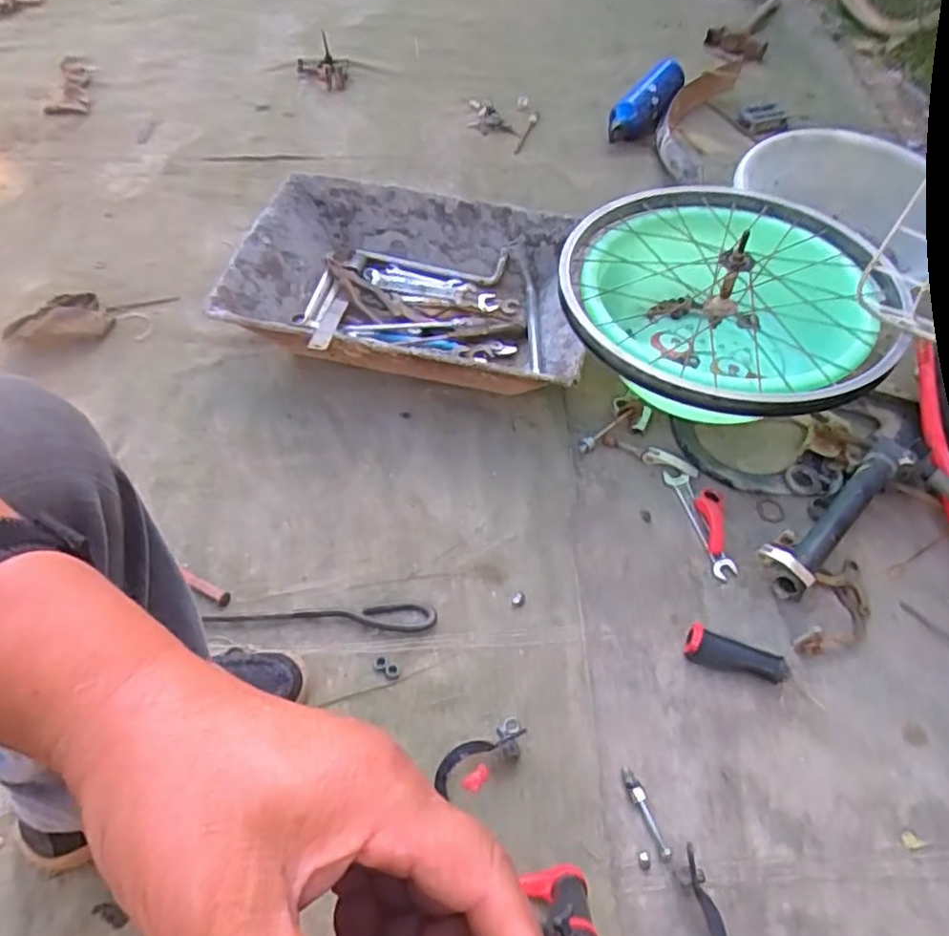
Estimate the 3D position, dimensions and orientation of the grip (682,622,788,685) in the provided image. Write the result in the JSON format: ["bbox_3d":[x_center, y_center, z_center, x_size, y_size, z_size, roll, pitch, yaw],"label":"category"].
[{"bbox_3d":[0.276,0.200,0.717,0.104,0.026,0.036,17,57,11],"label":"grip"}]

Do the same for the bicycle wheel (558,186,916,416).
[{"bbox_3d":[0.303,-0.240,0.806,0.393,0.114,0.390,1,56,-1],"label":"bicycle wheel"}]

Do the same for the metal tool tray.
[{"bbox_3d":[-0.084,-0.237,0.962,0.483,0.121,0.311,12,56,8],"label":"metal tool tray"}]

